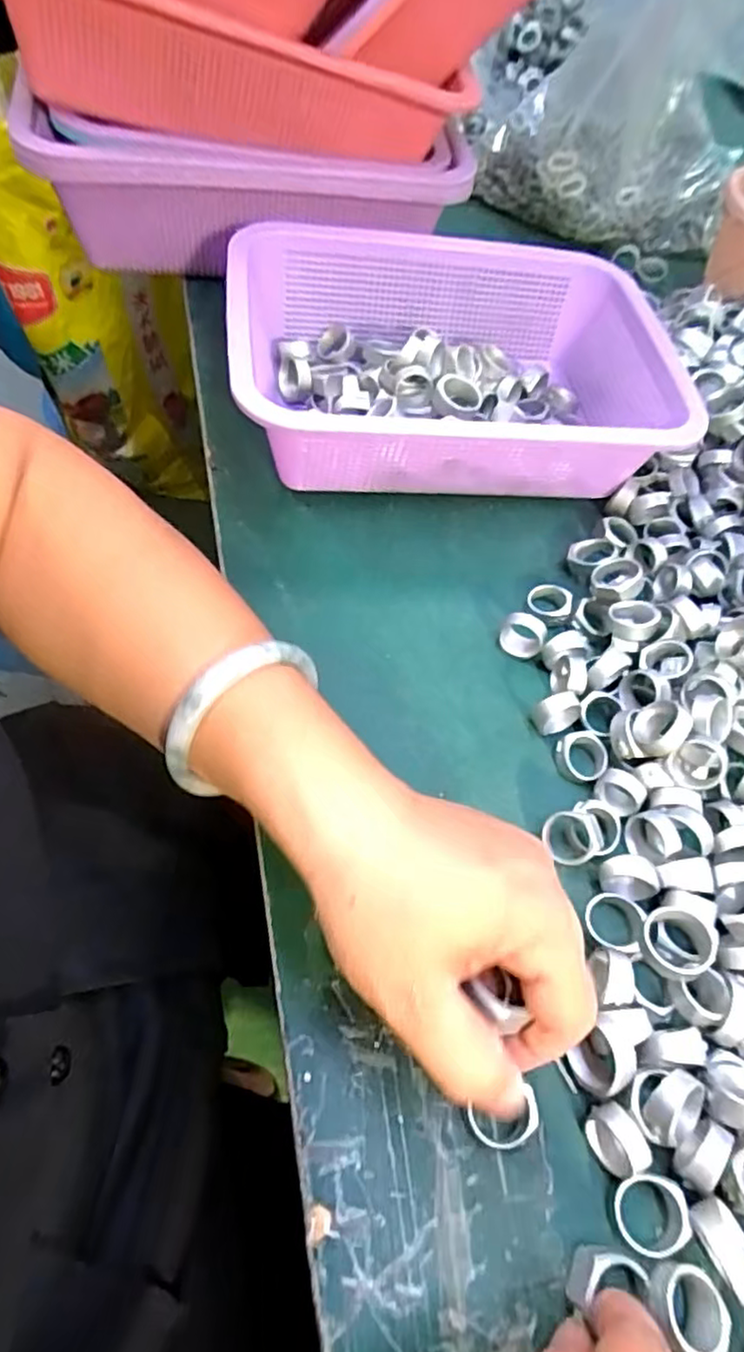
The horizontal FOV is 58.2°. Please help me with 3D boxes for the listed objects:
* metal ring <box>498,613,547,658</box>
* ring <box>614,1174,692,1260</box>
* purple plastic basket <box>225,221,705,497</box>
[{"bbox_3d":[0.080,-0.021,0.355,0.023,0.022,0.013,24,58,6],"label":"metal ring"},{"bbox_3d":[0.096,0.187,0.232,0.023,0.011,0.023,4,59,-7],"label":"ring"},{"bbox_3d":[0.056,-0.193,0.414,0.277,0.075,0.193,-4,59,-12],"label":"purple plastic basket"}]

